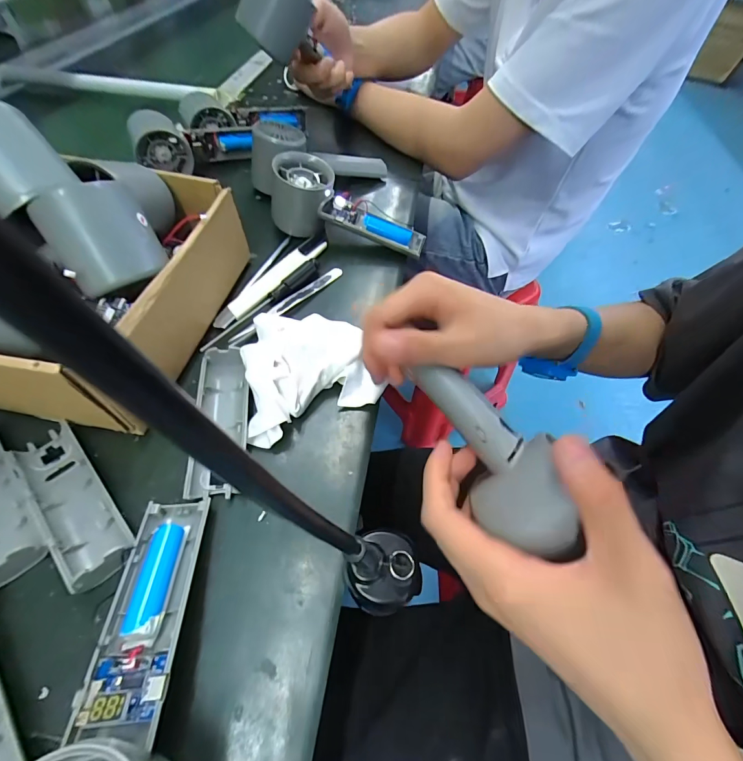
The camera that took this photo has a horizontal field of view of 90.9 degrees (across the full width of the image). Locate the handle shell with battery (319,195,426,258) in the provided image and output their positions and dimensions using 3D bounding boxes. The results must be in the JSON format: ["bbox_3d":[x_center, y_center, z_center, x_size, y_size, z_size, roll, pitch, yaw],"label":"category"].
[{"bbox_3d":[0.003,-0.154,0.365,0.105,0.021,0.027,20,55,-7],"label":"handle shell with battery"}]

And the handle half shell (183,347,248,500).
[{"bbox_3d":[-0.101,0.023,0.247,0.034,0.021,0.107,-6,56,-8],"label":"handle half shell"}]

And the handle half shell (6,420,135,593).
[{"bbox_3d":[-0.174,0.069,0.212,0.033,0.012,0.106,-37,65,-26],"label":"handle half shell"}]

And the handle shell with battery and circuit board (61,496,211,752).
[{"bbox_3d":[-0.108,0.106,0.179,0.032,0.016,0.101,-3,41,-6],"label":"handle shell with battery and circuit board"}]

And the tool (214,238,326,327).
[{"bbox_3d":[-0.086,-0.093,0.330,0.021,0.010,0.136,31,59,17],"label":"tool"}]

